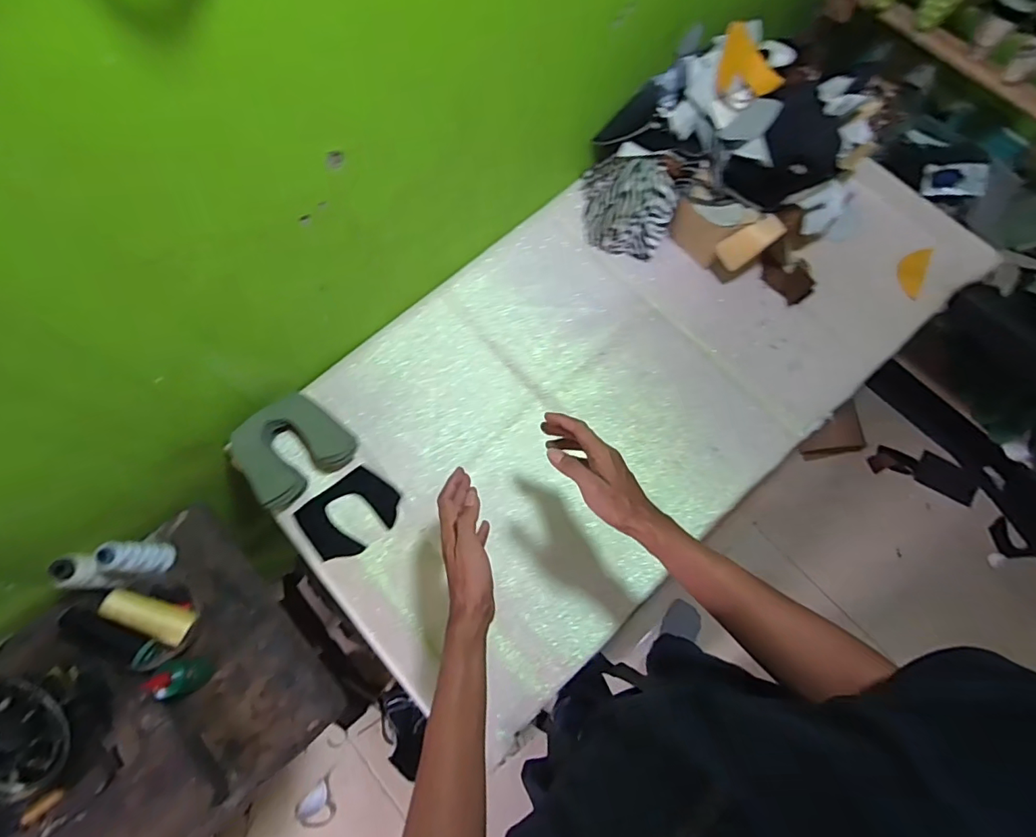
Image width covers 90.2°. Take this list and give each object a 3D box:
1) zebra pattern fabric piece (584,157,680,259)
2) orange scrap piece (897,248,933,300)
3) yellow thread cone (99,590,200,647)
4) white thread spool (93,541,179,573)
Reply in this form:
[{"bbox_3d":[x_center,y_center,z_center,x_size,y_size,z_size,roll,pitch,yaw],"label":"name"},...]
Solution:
[{"bbox_3d":[0.188,-0.384,0.904,0.161,0.123,0.151,15,74,4],"label":"zebra pattern fabric piece"},{"bbox_3d":[0.693,-0.256,0.912,0.041,0.007,0.082,22,111,43],"label":"orange scrap piece"},{"bbox_3d":[-0.505,0.269,0.706,0.115,0.034,0.039,31,75,-13],"label":"yellow thread cone"},{"bbox_3d":[-0.533,0.195,0.728,0.042,0.118,0.045,4,74,1],"label":"white thread spool"}]

